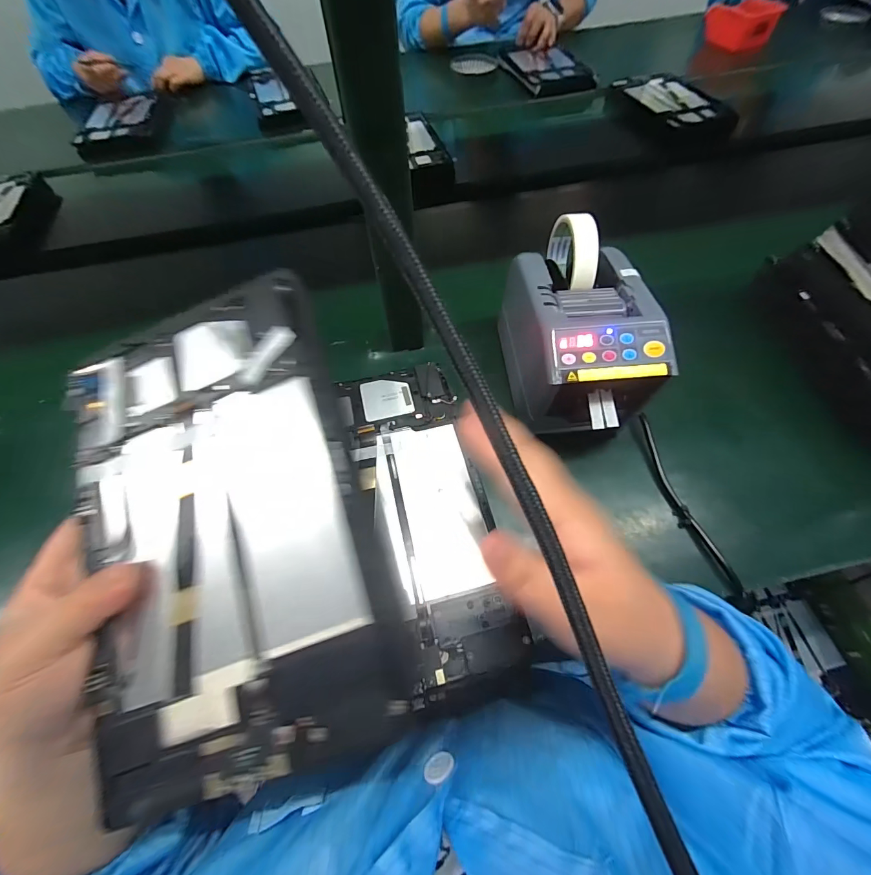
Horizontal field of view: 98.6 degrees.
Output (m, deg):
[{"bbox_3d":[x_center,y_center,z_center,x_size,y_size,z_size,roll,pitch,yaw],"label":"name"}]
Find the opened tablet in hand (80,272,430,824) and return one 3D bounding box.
[{"bbox_3d":[-0.110,0.035,0.189,0.145,0.007,0.229,-22,72,5],"label":"opened tablet in hand"}]

